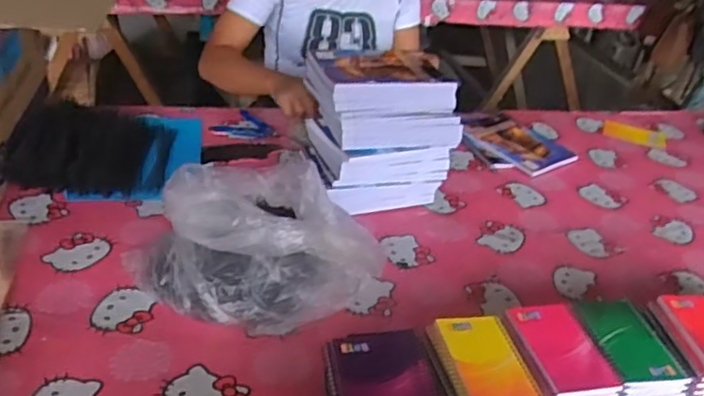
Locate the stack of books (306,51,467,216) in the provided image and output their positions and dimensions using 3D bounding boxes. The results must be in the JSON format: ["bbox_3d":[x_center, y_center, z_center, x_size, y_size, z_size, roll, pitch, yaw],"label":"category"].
[{"bbox_3d":[0.039,-0.110,1.056,0.213,0.220,0.164,-7,35,-22],"label":"stack of books"}]

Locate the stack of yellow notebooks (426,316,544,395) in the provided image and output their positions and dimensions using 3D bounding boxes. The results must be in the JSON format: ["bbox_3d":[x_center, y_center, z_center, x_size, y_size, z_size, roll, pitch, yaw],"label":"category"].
[{"bbox_3d":[0.143,0.207,0.713,0.096,0.078,0.141,0,33,-12],"label":"stack of yellow notebooks"}]

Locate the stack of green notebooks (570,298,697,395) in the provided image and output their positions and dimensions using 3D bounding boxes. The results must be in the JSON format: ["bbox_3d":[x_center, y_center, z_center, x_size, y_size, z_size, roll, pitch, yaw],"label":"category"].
[{"bbox_3d":[0.328,0.192,0.778,0.098,0.069,0.133,-1,33,-13],"label":"stack of green notebooks"}]

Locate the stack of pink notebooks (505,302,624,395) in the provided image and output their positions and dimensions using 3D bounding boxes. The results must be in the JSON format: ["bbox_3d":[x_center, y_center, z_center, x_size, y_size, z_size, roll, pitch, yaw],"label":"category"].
[{"bbox_3d":[0.237,0.199,0.746,0.096,0.076,0.142,0,33,-11],"label":"stack of pink notebooks"}]

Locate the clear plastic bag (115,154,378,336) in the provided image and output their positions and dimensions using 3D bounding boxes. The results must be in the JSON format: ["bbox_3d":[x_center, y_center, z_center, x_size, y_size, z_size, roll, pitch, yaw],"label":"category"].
[{"bbox_3d":[-0.130,0.048,0.834,0.247,0.155,0.295,-20,41,-36],"label":"clear plastic bag"}]

